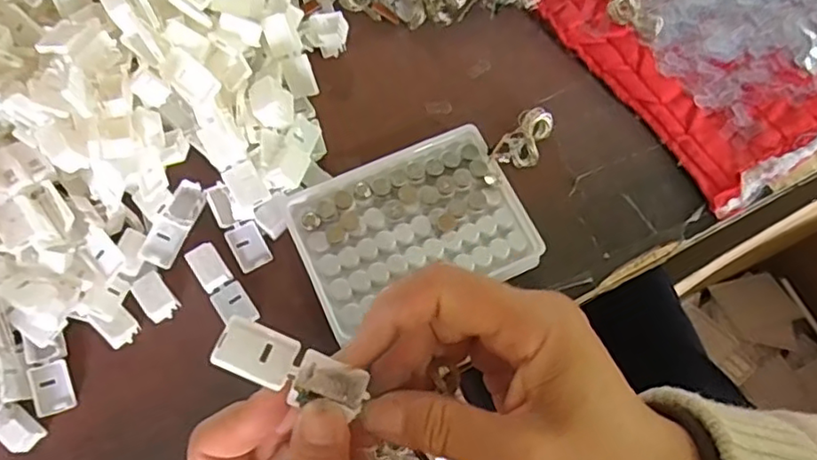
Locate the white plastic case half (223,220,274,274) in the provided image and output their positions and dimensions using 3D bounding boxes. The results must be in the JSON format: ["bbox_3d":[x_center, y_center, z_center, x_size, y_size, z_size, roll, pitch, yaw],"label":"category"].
[{"bbox_3d":[-0.096,0.010,0.374,0.020,0.007,0.026,-28,71,-12],"label":"white plastic case half"}]

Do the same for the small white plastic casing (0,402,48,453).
[{"bbox_3d":[-0.209,0.104,0.330,0.026,0.015,0.015,38,72,13],"label":"small white plastic casing"}]

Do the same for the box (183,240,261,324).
[{"bbox_3d":[-0.110,0.032,0.365,0.019,0.011,0.053,-32,72,-14],"label":"box"}]

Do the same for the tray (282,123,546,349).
[{"bbox_3d":[0.001,0.000,0.372,0.128,0.031,0.095,-22,70,-10],"label":"tray"}]

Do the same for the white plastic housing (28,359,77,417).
[{"bbox_3d":[-0.198,0.088,0.344,0.020,0.007,0.027,-19,70,-9],"label":"white plastic housing"}]

